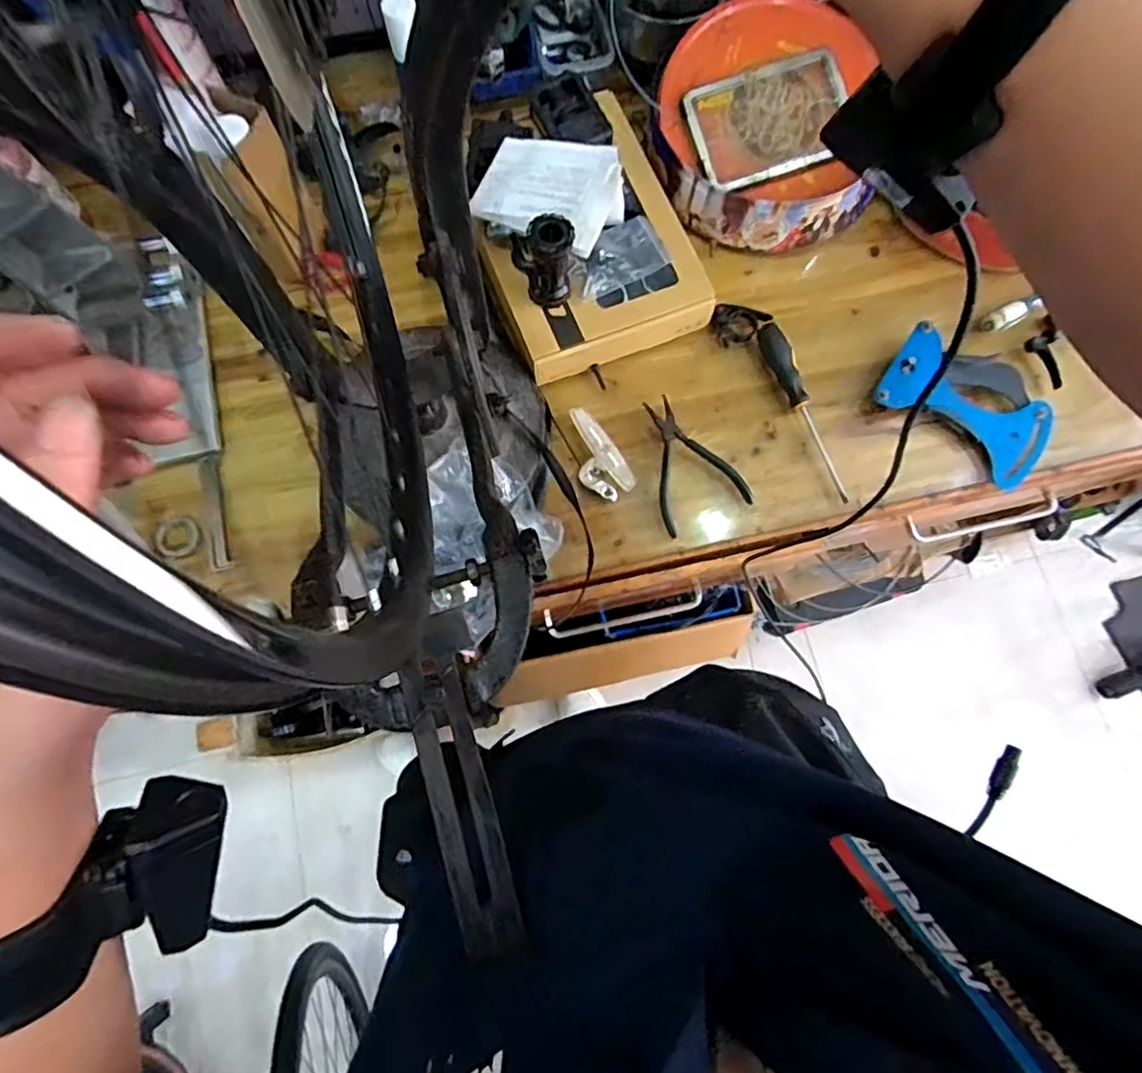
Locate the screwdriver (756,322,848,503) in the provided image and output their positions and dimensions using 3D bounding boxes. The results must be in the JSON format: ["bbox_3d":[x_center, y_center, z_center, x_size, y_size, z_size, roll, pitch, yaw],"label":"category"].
[{"bbox_3d":[0.264,-0.143,0.703,0.027,0.028,0.212,-20,82,-5],"label":"screwdriver"}]

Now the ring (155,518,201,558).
[{"bbox_3d":[-0.426,0.002,0.678,0.050,0.013,0.044,20,77,5],"label":"ring"}]

